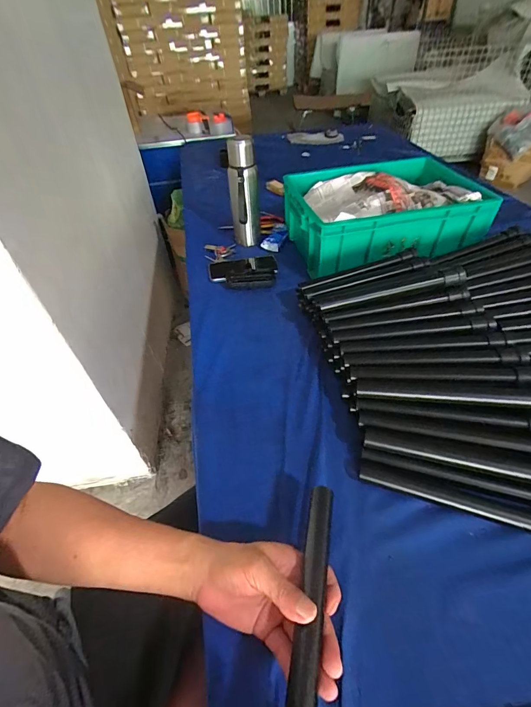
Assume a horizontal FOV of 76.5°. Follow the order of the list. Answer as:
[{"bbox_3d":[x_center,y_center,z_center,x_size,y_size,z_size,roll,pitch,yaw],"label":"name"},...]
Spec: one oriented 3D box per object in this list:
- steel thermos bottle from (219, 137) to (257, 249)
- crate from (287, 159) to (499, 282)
[{"bbox_3d":[-0.055,-0.393,0.849,0.072,0.255,0.074,-4,45,2],"label":"steel thermos bottle"},{"bbox_3d":[0.278,-0.343,0.805,0.422,0.117,0.307,-8,45,-4],"label":"crate"}]

